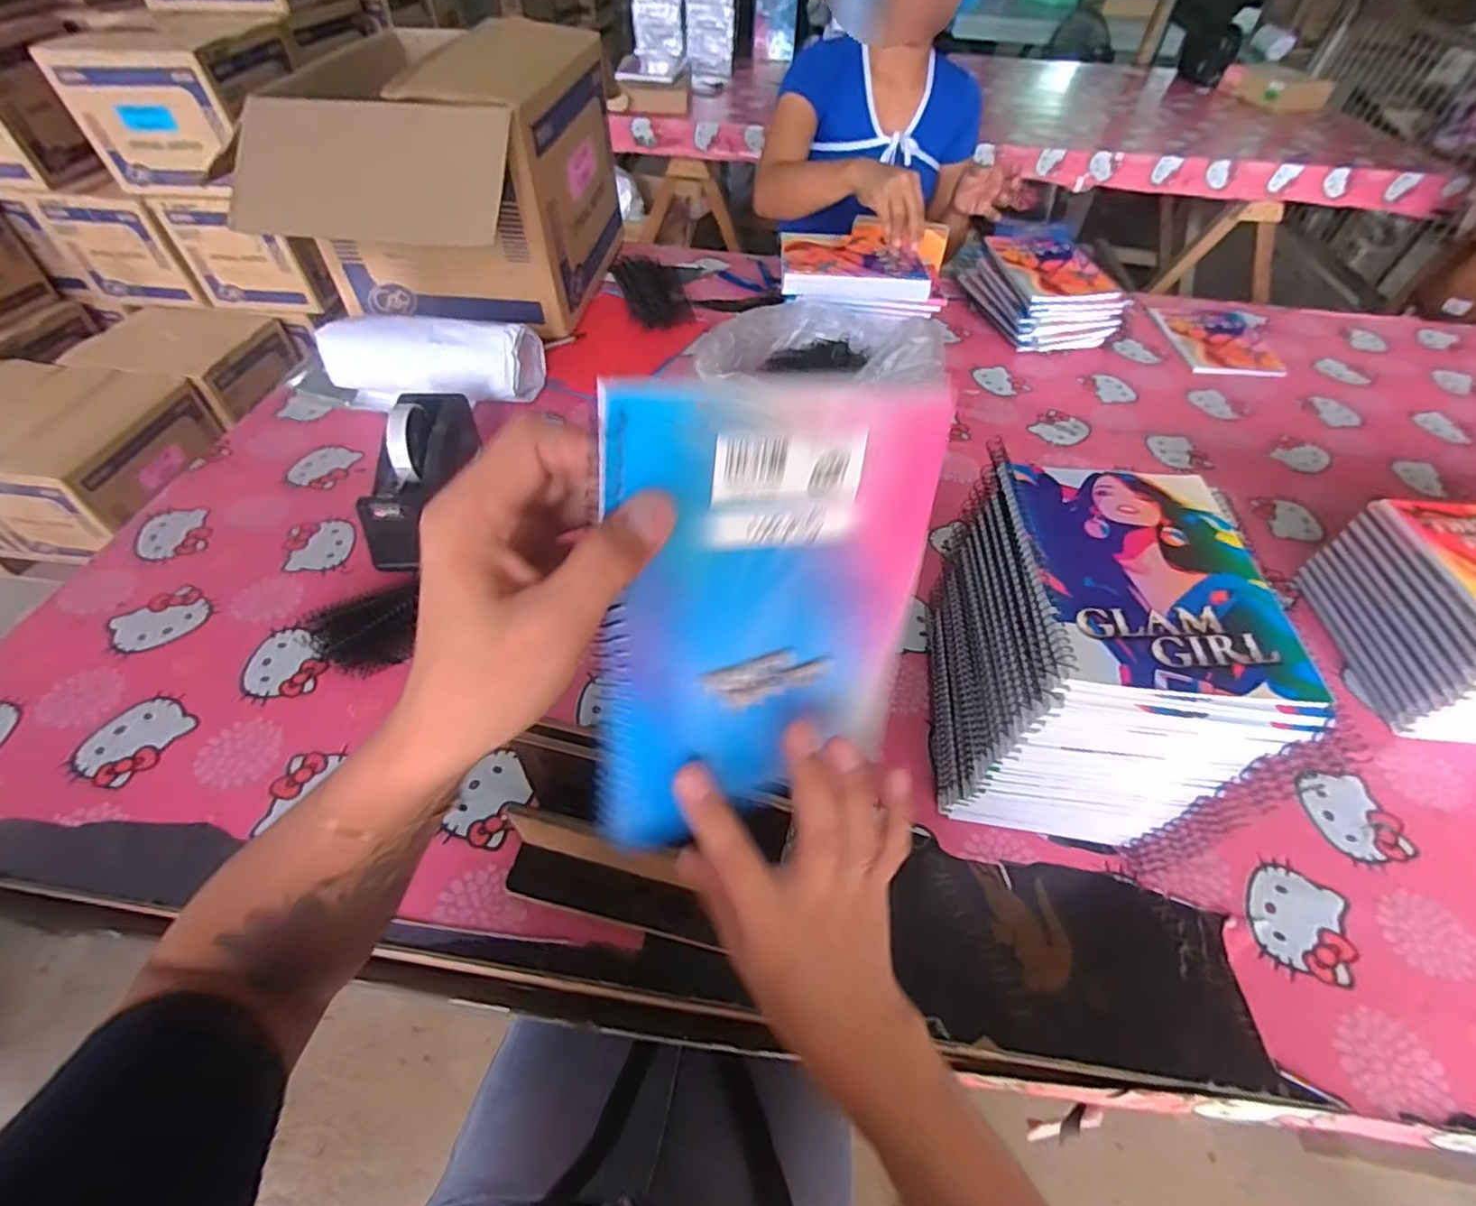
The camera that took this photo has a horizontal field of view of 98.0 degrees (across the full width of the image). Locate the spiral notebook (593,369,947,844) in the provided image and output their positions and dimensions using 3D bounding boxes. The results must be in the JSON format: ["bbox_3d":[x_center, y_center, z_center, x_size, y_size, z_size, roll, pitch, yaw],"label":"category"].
[{"bbox_3d":[0.015,0.008,0.269,0.144,0.182,0.016,-6,27,-24],"label":"spiral notebook"}]

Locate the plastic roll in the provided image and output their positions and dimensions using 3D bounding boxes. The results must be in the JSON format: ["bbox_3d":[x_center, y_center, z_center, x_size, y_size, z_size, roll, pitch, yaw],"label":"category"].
[{"bbox_3d":[-0.401,-0.325,0.843,0.265,0.093,0.112,8,50,4],"label":"plastic roll"}]

